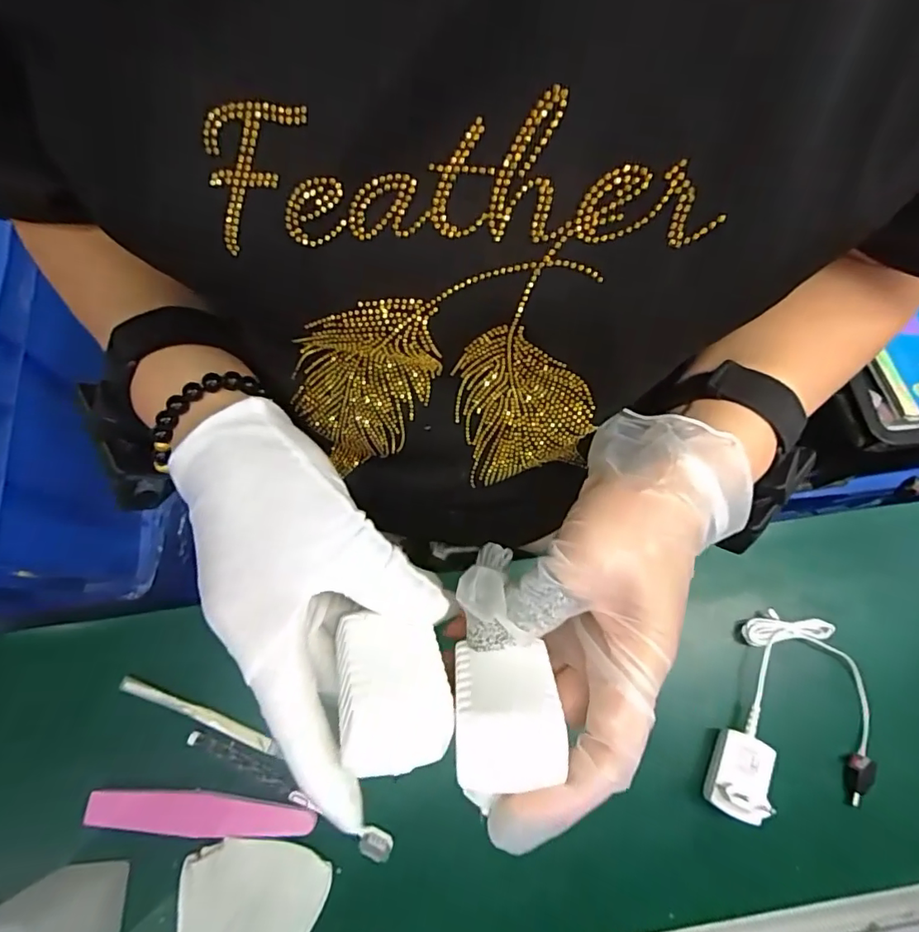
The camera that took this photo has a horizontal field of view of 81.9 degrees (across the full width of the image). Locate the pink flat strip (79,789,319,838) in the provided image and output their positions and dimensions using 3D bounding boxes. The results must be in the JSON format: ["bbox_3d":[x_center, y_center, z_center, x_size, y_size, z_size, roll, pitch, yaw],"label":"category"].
[{"bbox_3d":[-0.204,0.277,0.419,0.173,0.009,0.030,5,63,1],"label":"pink flat strip"}]

